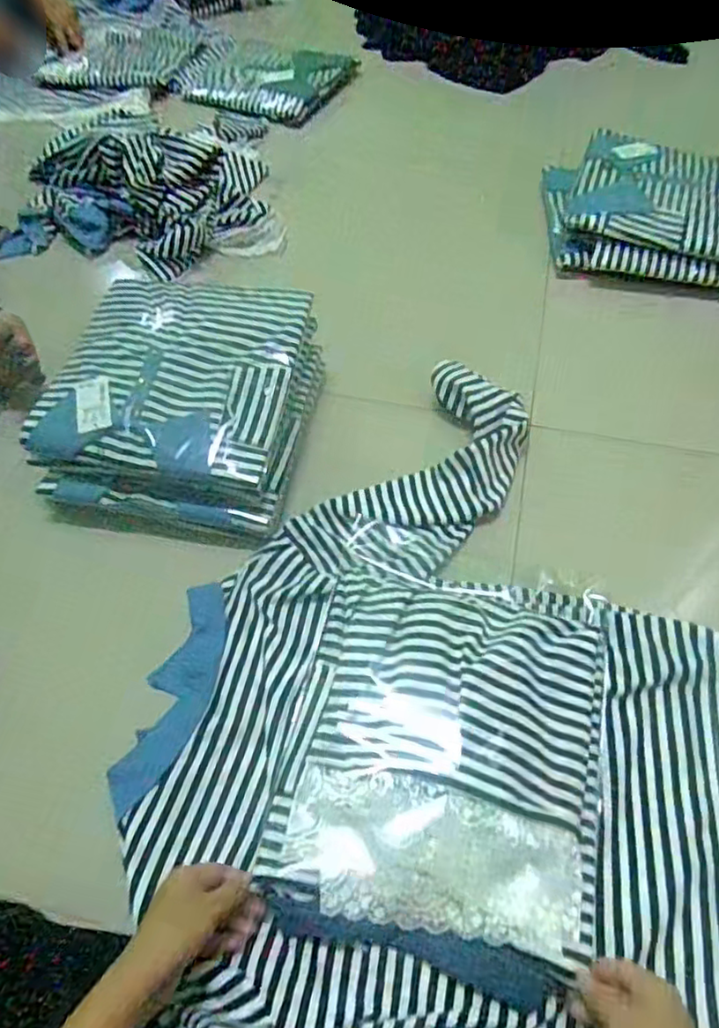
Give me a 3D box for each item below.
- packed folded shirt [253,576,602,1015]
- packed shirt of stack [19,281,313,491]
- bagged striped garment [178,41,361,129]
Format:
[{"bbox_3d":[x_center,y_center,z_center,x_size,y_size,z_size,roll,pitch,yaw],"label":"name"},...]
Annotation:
[{"bbox_3d":[0.076,0.201,0.543,0.256,0.054,0.317,11,57,8],"label":"packed folded shirt"},{"bbox_3d":[-0.205,-0.159,0.708,0.254,0.051,0.251,8,57,7],"label":"packed shirt of stack"},{"bbox_3d":[-0.194,-0.894,1.279,0.299,0.030,0.278,19,59,14],"label":"bagged striped garment"}]

